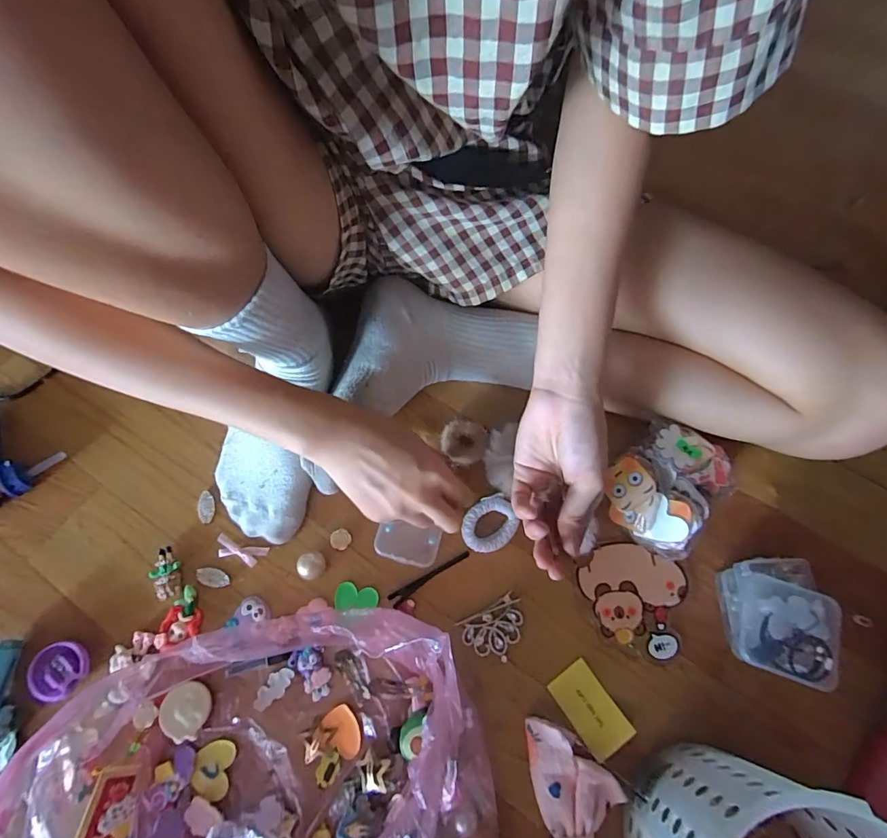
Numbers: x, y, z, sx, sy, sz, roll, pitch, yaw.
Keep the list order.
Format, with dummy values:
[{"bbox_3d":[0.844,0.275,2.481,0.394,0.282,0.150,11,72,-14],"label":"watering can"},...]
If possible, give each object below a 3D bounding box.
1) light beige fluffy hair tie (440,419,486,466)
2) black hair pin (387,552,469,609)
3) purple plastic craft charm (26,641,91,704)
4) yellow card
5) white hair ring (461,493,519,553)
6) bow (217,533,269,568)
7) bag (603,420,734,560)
[{"bbox_3d":[0.019,0.024,0.420,0.042,0.013,0.043,2,71,-5],"label":"light beige fluffy hair tie"},{"bbox_3d":[-0.011,0.140,0.383,0.077,0.004,0.012,-26,75,-14],"label":"black hair pin"},{"bbox_3d":[-0.301,0.196,0.344,0.041,0.015,0.036,40,72,8],"label":"purple plastic craft charm"},{"bbox_3d":[0.116,0.231,0.348,0.038,0.005,0.062,-34,71,-8],"label":"yellow card"},{"bbox_3d":[0.041,0.096,0.392,0.051,0.013,0.043,-32,77,-15],"label":"white hair ring"},{"bbox_3d":[-0.180,0.117,0.388,0.046,0.004,0.018,17,70,0],"label":"bow"},{"bbox_3d":[0.198,0.059,0.391,0.086,0.050,0.104,40,72,15],"label":"bag"}]

